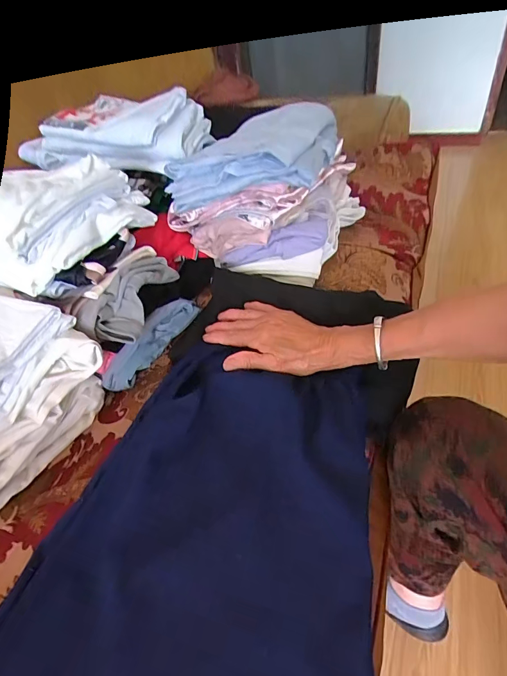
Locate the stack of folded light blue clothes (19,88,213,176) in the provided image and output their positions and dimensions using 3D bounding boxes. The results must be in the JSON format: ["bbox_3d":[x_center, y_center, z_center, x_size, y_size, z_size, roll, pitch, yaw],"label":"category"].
[{"bbox_3d":[-0.234,-0.361,0.674,0.292,0.092,0.128,1,41,10],"label":"stack of folded light blue clothes"}]

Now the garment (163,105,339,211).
[{"bbox_3d":[0.007,-0.302,0.620,0.228,0.071,0.280,6,42,16],"label":"garment"}]

